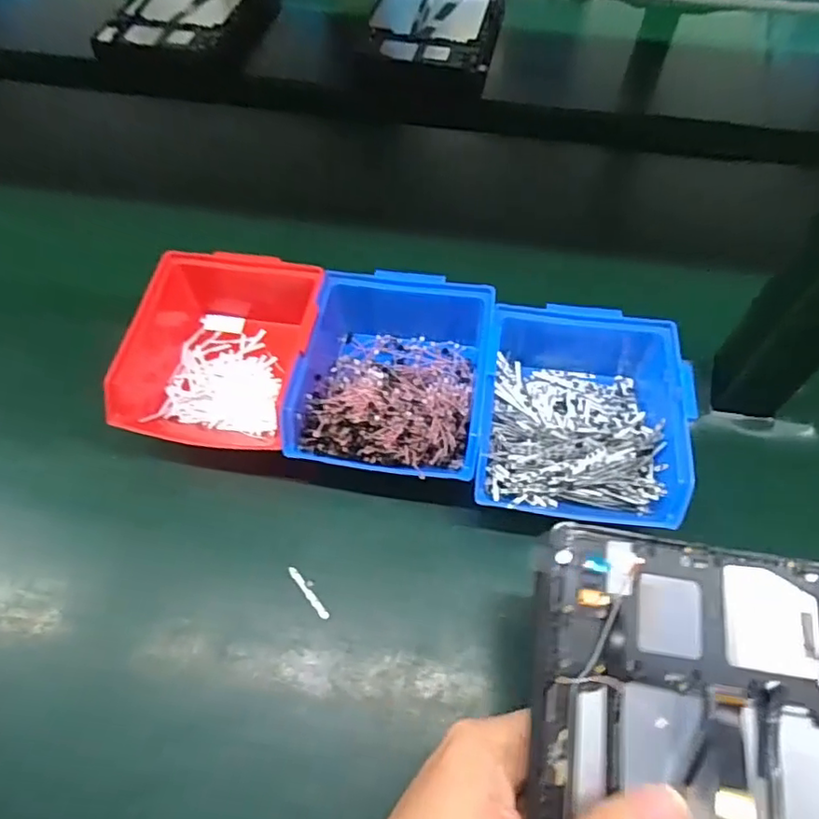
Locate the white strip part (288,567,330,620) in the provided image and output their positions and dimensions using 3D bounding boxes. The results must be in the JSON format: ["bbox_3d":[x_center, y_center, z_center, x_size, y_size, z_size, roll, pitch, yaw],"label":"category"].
[{"bbox_3d":[-0.061,0.112,0.359,0.008,0.004,0.039,-34,65,-19],"label":"white strip part"}]

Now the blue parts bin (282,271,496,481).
[{"bbox_3d":[-0.008,-0.032,0.404,0.120,0.059,0.165,8,57,5],"label":"blue parts bin"}]

